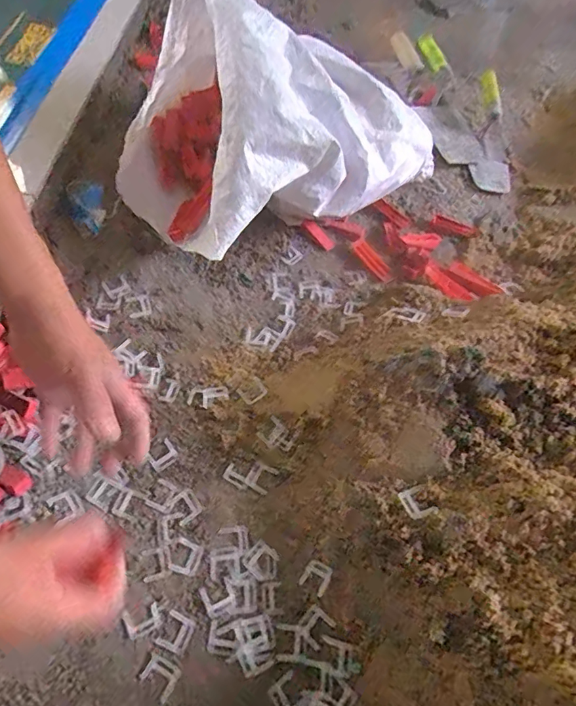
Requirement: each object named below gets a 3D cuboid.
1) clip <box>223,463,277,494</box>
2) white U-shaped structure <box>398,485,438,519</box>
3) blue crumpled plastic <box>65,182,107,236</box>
[{"bbox_3d":[-0.045,0.141,0.549,0.054,0.005,0.035,24,60,10],"label":"clip"},{"bbox_3d":[0.128,0.148,0.470,0.028,0.004,0.030,-26,57,2],"label":"white U-shaped structure"},{"bbox_3d":[-0.281,-0.203,0.661,0.047,0.023,0.078,-12,62,-13],"label":"blue crumpled plastic"}]

